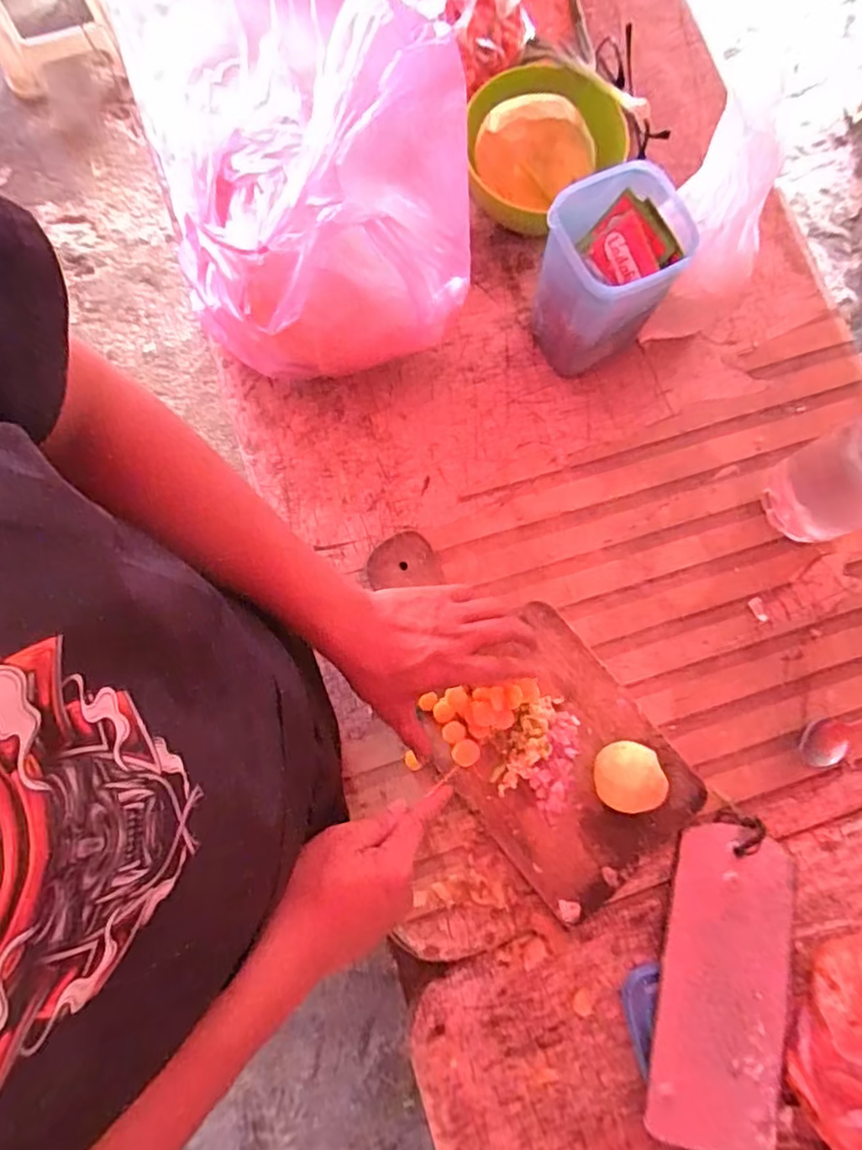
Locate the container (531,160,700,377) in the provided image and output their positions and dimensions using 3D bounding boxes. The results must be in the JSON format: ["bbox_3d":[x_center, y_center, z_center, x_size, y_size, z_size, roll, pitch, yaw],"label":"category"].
[{"bbox_3d":[0.151,-0.254,0.557,0.110,0.149,0.096,-19,82,-4],"label":"container"}]

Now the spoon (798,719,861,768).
[{"bbox_3d":[0.404,0.129,0.560,0.169,0.017,0.036,-17,80,-4],"label":"spoon"}]

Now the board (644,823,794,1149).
[{"bbox_3d":[0.240,0.330,0.516,0.101,0.010,0.229,14,74,2],"label":"board"}]

